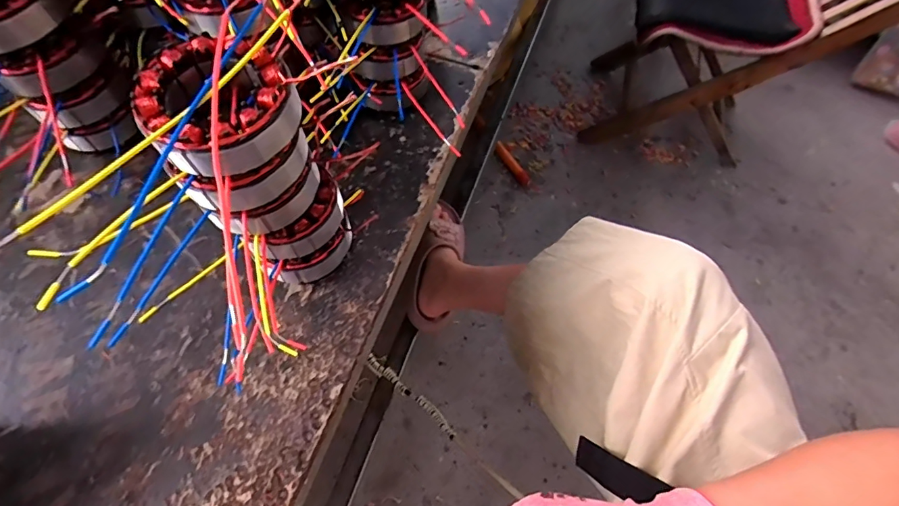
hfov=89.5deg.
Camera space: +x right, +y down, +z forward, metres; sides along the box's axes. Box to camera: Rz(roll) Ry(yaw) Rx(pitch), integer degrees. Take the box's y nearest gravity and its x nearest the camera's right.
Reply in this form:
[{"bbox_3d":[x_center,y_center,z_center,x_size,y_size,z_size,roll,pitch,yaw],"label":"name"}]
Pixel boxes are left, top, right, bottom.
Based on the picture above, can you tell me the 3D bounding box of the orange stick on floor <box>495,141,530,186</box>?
[{"bbox_3d":[0.162,-0.237,1.193,0.029,0.026,0.142,-28,67,-18],"label":"orange stick on floor"}]

